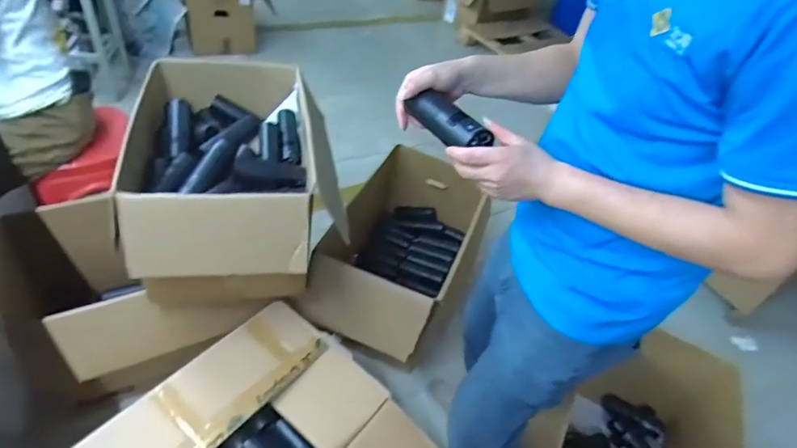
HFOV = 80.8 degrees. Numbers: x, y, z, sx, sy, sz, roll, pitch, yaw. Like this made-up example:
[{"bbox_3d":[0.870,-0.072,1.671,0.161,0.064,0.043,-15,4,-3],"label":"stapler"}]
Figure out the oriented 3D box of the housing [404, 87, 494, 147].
[{"bbox_3d":[0.070,-0.153,0.686,0.046,0.048,0.140,-23,53,-32],"label":"housing"}]

